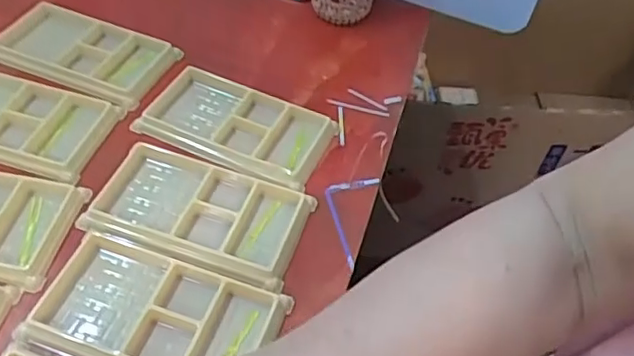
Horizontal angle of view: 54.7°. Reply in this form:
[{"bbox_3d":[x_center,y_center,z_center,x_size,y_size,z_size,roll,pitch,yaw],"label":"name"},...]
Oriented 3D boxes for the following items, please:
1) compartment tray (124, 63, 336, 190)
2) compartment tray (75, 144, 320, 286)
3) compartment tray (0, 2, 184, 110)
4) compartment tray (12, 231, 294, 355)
[{"bbox_3d":[-0.061,-0.040,0.466,0.133,0.012,0.077,21,49,10],"label":"compartment tray"},{"bbox_3d":[-0.078,0.022,0.412,0.135,0.015,0.077,16,49,8],"label":"compartment tray"},{"bbox_3d":[-0.198,-0.107,0.505,0.148,0.012,0.084,21,49,10],"label":"compartment tray"},{"bbox_3d":[-0.094,0.081,0.360,0.139,0.020,0.078,14,48,6],"label":"compartment tray"}]

